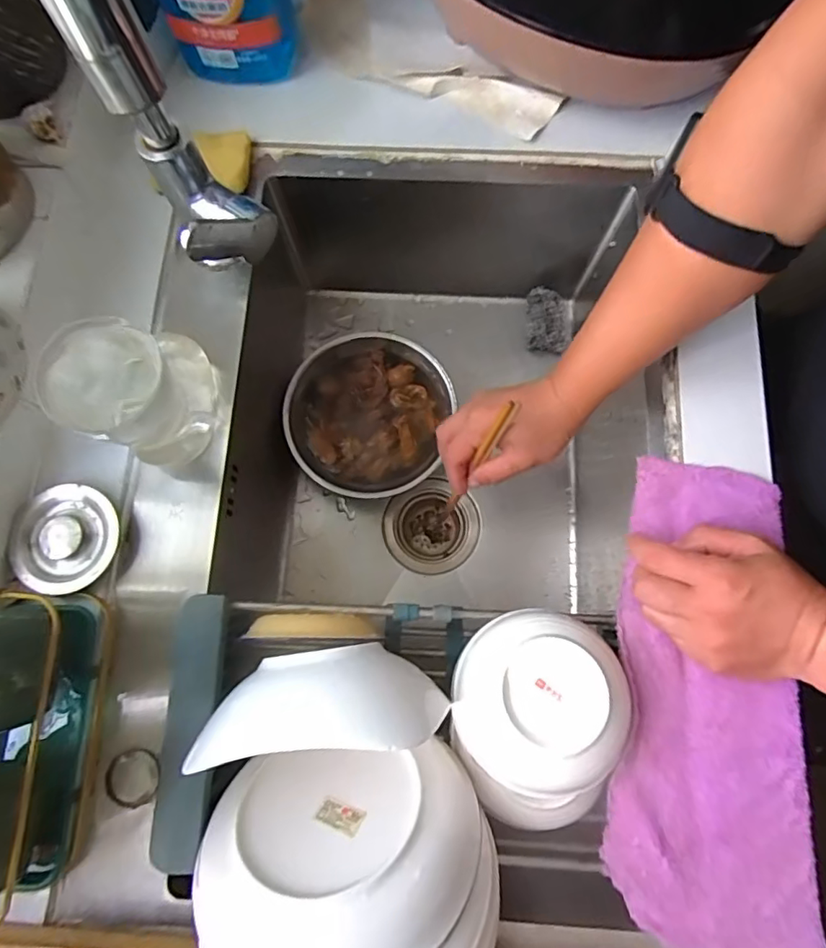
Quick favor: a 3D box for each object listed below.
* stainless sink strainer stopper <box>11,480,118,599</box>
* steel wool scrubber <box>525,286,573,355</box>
[{"bbox_3d":[-0.273,0.049,0.429,0.076,0.017,0.083,0,75,0],"label":"stainless sink strainer stopper"},{"bbox_3d":[0.166,-0.184,0.671,0.059,0.042,0.065,8,77,1],"label":"steel wool scrubber"}]

